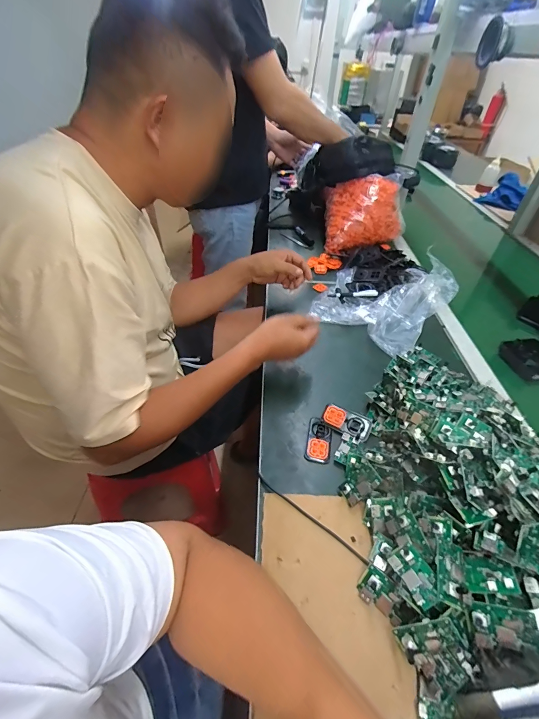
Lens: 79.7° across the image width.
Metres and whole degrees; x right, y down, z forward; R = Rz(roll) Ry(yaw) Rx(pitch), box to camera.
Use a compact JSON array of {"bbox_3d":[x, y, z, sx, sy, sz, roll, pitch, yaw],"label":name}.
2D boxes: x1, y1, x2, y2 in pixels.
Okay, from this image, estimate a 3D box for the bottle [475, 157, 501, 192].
[{"bbox_3d":[0.960,-0.798,1.410,0.067,0.127,0.070,26,48,22],"label":"bottle"}]

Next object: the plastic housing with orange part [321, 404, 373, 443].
[{"bbox_3d":[0.121,0.099,0.508,0.075,0.013,0.037,22,77,14],"label":"plastic housing with orange part"}]

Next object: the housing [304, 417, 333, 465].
[{"bbox_3d":[0.077,0.123,0.498,0.038,0.017,0.073,12,45,9],"label":"housing"}]

